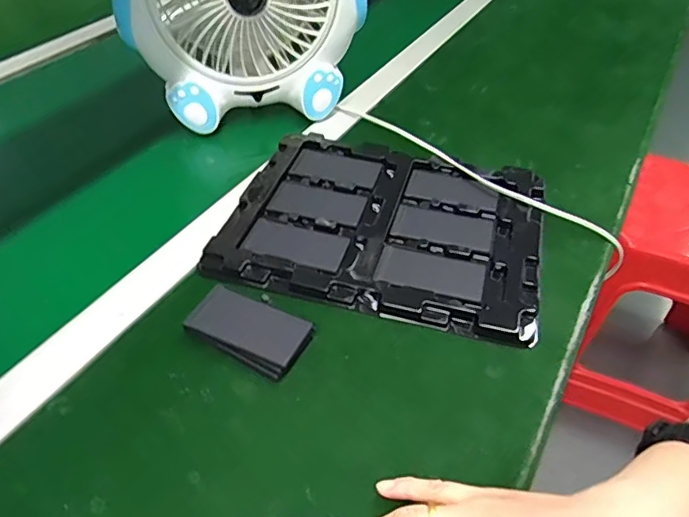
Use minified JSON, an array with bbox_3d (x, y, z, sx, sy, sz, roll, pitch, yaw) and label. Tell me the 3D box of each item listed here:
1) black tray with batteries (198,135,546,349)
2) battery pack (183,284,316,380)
[{"bbox_3d":[0.038,-0.039,0.499,0.270,0.012,0.225,11,44,11],"label":"black tray with batteries"},{"bbox_3d":[-0.070,0.053,0.403,0.089,0.014,0.049,22,47,21],"label":"battery pack"}]

